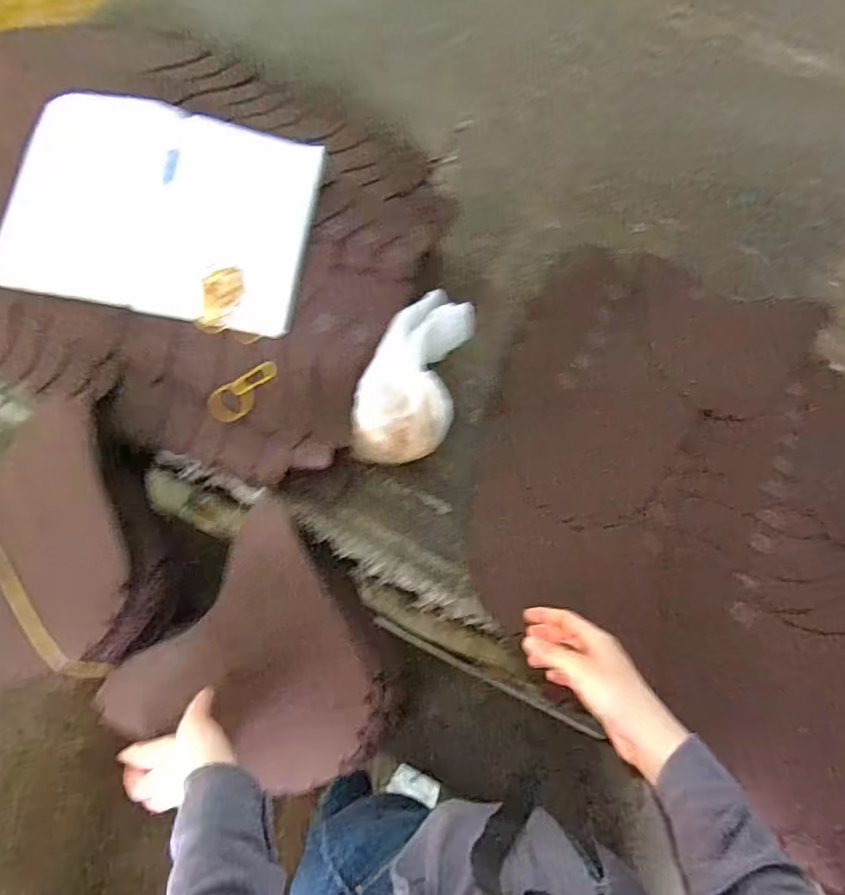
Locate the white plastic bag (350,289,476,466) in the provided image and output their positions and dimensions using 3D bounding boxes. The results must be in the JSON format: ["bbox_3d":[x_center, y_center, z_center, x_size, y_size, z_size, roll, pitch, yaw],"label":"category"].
[{"bbox_3d":[-0.004,-0.088,0.699,0.107,0.068,0.226,24,70,6],"label":"white plastic bag"}]

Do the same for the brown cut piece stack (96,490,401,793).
[{"bbox_3d":[-0.152,0.221,0.566,0.240,0.035,0.250,36,74,14],"label":"brown cut piece stack"}]

